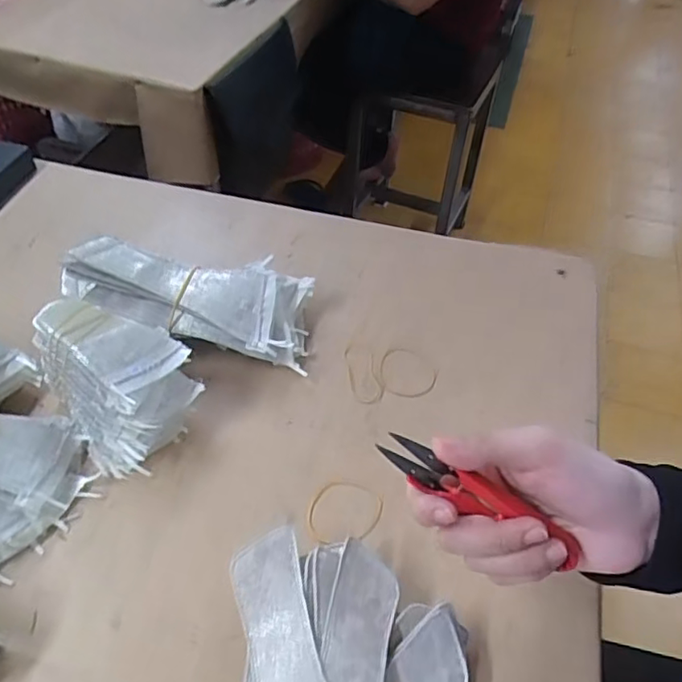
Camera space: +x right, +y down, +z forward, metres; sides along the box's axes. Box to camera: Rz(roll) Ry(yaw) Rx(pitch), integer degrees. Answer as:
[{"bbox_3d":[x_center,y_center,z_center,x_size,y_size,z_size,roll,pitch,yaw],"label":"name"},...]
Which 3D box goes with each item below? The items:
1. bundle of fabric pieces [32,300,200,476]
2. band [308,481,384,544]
[{"bbox_3d":[-0.159,0.028,0.429,0.083,0.082,0.108,-34,58,-28],"label":"bundle of fabric pieces"},{"bbox_3d":[0.002,0.117,0.404,0.046,0.004,0.051,23,52,17],"label":"band"}]

